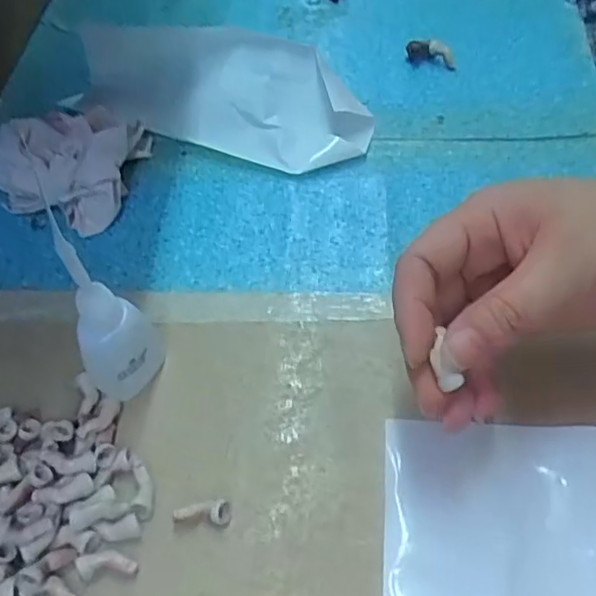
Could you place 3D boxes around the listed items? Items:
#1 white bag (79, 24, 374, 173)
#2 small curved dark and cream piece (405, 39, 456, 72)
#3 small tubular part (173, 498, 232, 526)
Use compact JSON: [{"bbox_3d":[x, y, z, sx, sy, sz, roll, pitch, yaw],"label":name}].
[{"bbox_3d":[-0.049,-0.139,0.397,0.198,0.039,0.085,16,56,13],"label":"white bag"},{"bbox_3d":[0.097,-0.178,0.433,0.035,0.015,0.018,4,54,4],"label":"small curved dark and cream piece"},{"bbox_3d":[-0.039,0.089,0.246,0.023,0.007,0.009,-5,53,-2],"label":"small tubular part"}]

